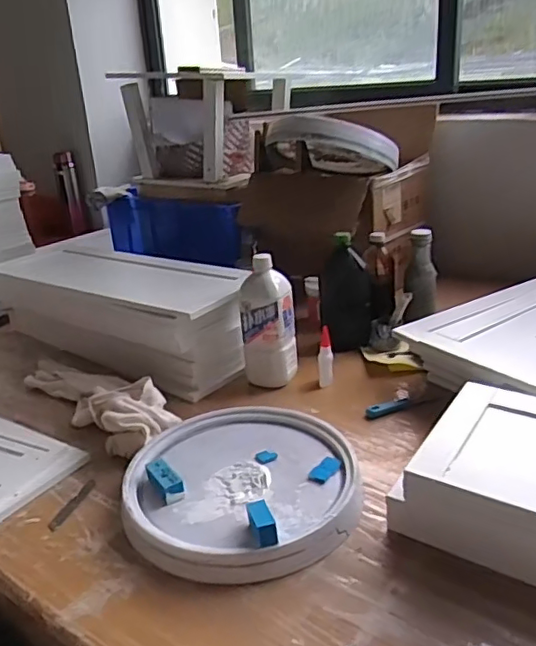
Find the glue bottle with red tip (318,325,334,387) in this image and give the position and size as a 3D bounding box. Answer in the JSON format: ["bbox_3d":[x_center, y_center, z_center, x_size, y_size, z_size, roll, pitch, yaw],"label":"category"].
[{"bbox_3d":[0.099,0.058,1.015,0.026,0.100,0.023,-2,22,7],"label":"glue bottle with red tip"}]

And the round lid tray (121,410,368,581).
[{"bbox_3d":[-0.033,0.198,0.753,0.290,0.045,0.289,-4,22,1],"label":"round lid tray"}]

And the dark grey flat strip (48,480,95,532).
[{"bbox_3d":[-0.254,0.236,0.769,0.013,0.006,0.099,3,23,18],"label":"dark grey flat strip"}]

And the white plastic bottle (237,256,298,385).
[{"bbox_3d":[0.002,-0.001,1.029,0.076,0.215,0.074,8,25,27],"label":"white plastic bottle"}]

